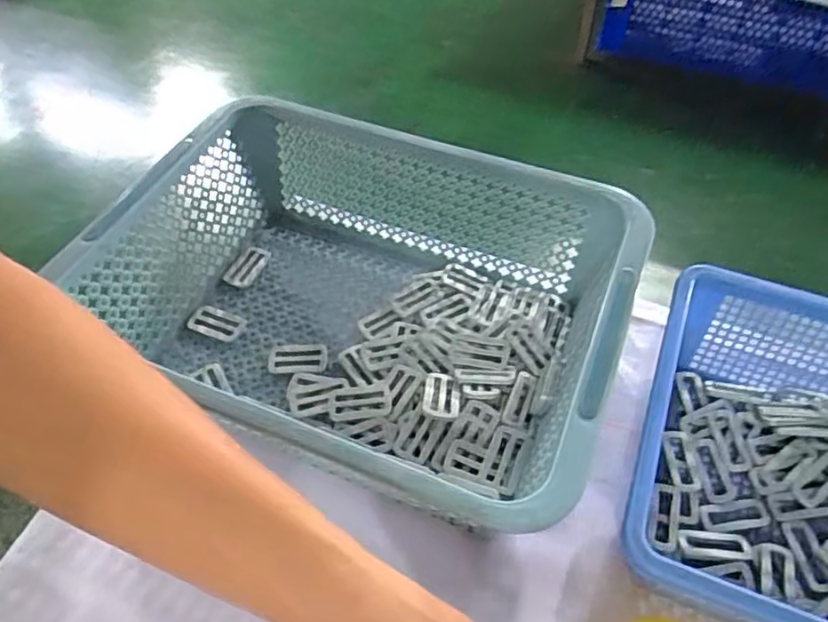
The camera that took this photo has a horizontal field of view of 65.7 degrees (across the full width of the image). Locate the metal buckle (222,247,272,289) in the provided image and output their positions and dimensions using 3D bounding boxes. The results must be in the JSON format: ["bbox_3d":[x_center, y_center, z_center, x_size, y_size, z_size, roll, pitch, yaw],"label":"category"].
[{"bbox_3d":[-0.158,-0.042,0.608,0.027,0.005,0.050,17,54,14],"label":"metal buckle"}]

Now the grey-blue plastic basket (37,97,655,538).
[{"bbox_3d":[-0.040,-0.005,0.505,0.373,0.121,0.284,18,54,15],"label":"grey-blue plastic basket"}]

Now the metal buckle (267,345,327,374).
[{"bbox_3d":[-0.098,0.041,0.543,0.049,0.006,0.029,1,52,2],"label":"metal buckle"}]

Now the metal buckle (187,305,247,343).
[{"bbox_3d":[-0.174,0.011,0.566,0.047,0.004,0.028,18,62,5],"label":"metal buckle"}]

